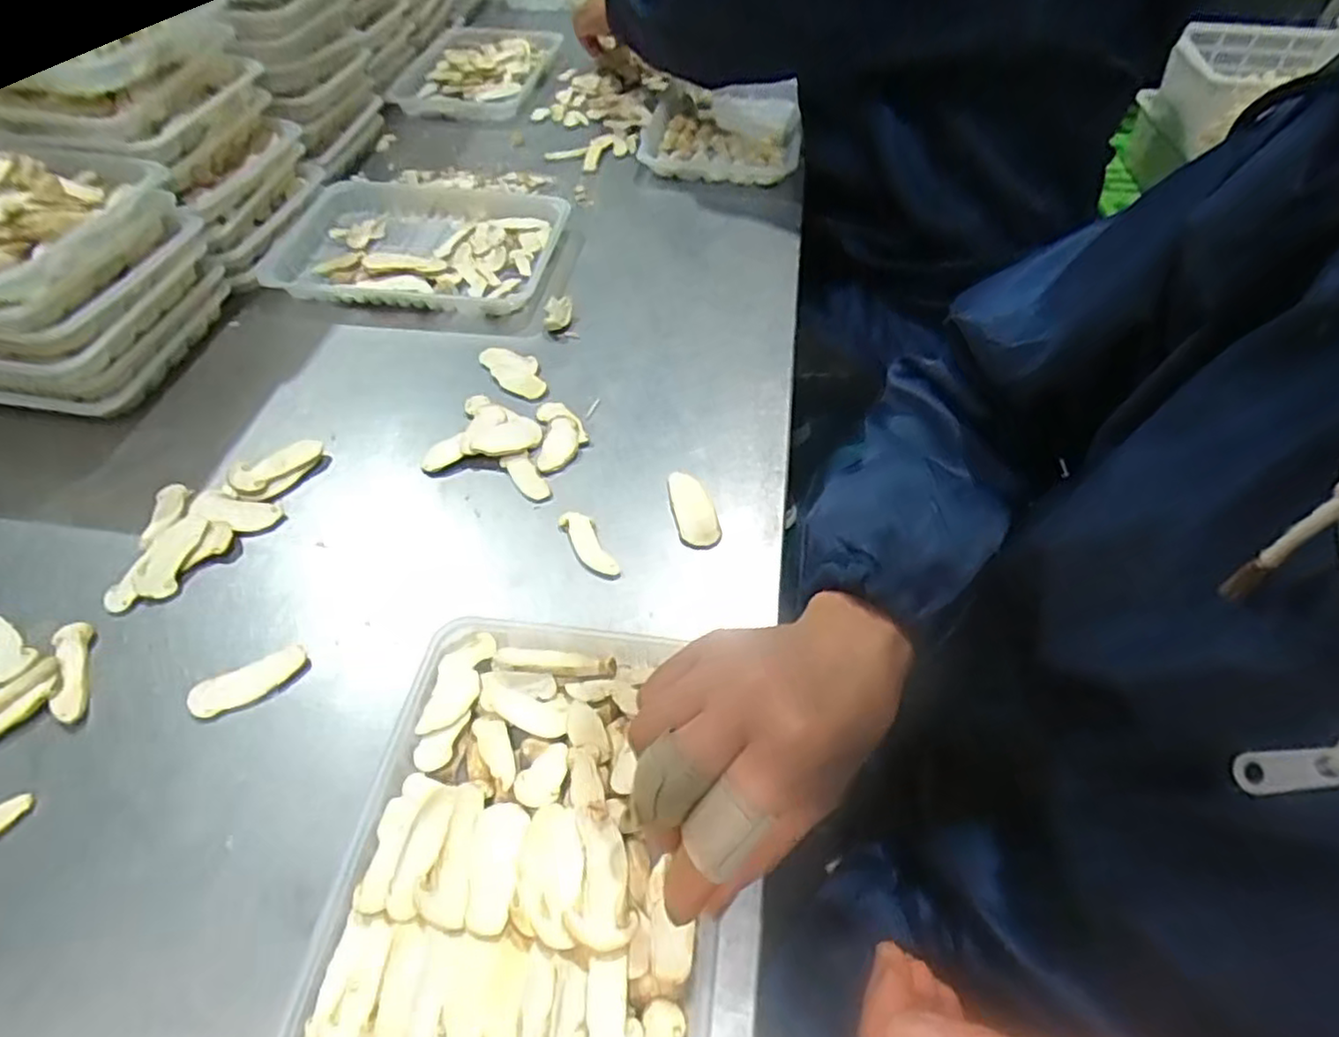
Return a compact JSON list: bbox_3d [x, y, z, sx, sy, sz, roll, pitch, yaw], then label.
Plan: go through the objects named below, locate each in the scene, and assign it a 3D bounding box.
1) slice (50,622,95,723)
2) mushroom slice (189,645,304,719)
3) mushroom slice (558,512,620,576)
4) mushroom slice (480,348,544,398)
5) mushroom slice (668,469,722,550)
[{"bbox_3d":[-0.325,0.083,0.374,0.017,0.006,0.060,-22,54,-14],"label":"slice"},{"bbox_3d":[-0.227,0.087,0.372,0.058,0.004,0.022,-26,55,-17],"label":"mushroom slice"},{"bbox_3d":[-0.048,0.016,0.420,0.019,0.005,0.054,-29,56,-19],"label":"mushroom slice"},{"bbox_3d":[-0.117,-0.114,0.527,0.032,0.006,0.071,-31,57,-20],"label":"mushroom slice"},{"bbox_3d":[0.014,-0.007,0.435,0.025,0.008,0.059,-11,52,-6],"label":"mushroom slice"}]

